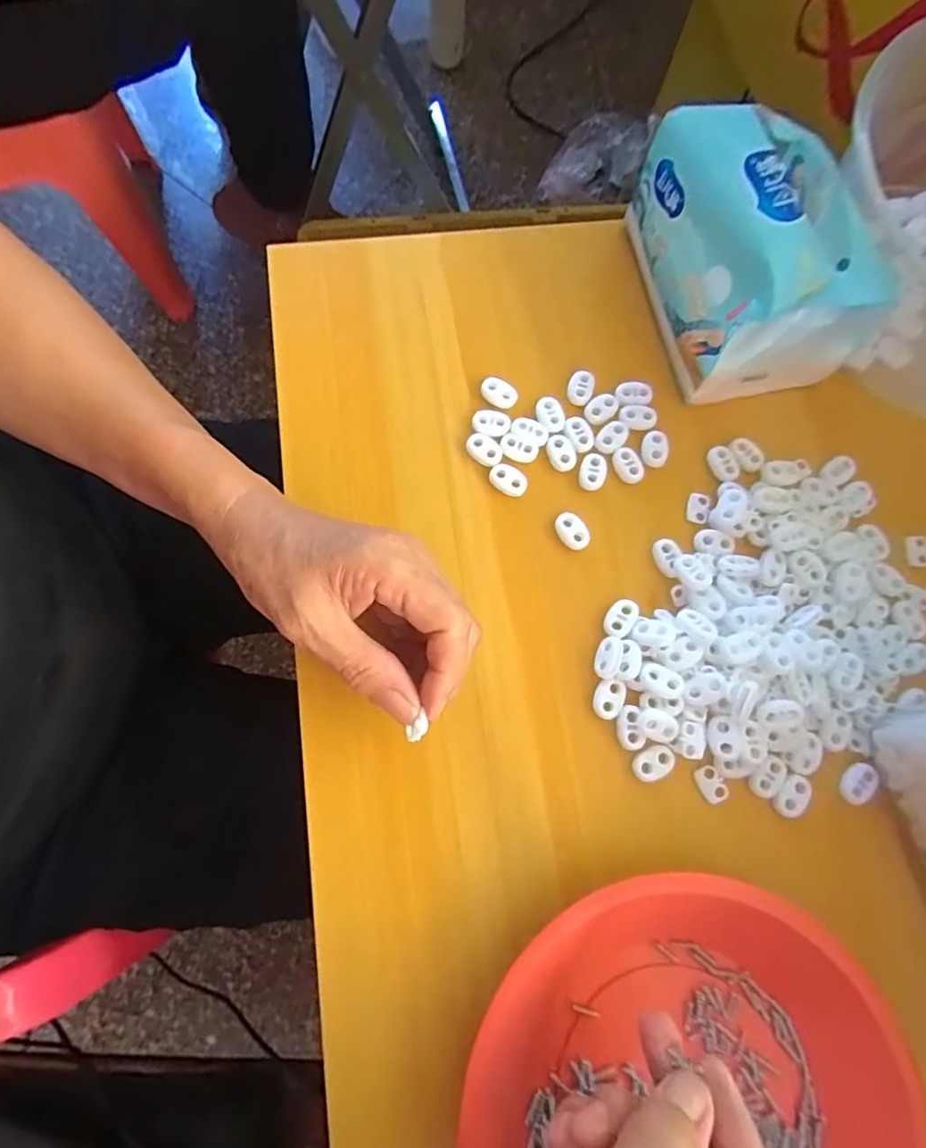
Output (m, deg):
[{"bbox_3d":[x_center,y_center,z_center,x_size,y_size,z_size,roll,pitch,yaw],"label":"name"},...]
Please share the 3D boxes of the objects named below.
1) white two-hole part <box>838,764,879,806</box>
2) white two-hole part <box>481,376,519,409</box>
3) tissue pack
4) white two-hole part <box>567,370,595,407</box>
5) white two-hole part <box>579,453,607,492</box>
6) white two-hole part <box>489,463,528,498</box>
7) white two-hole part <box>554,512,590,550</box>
[{"bbox_3d":[0.205,0.109,0.288,0.022,0.004,0.016,-37,79,-9],"label":"white two-hole part"},{"bbox_3d":[0.021,-0.108,0.334,0.022,0.007,0.015,35,78,8],"label":"white two-hole part"},{"bbox_3d":[0.168,-0.189,0.317,0.102,0.090,0.145,-12,77,-3],"label":"tissue pack"},{"bbox_3d":[0.071,-0.113,0.335,0.015,0.004,0.019,21,77,5],"label":"white two-hole part"},{"bbox_3d":[0.076,-0.060,0.324,0.015,0.004,0.021,14,76,3],"label":"white two-hole part"},{"bbox_3d":[0.026,-0.054,0.322,0.022,0.006,0.015,28,78,6],"label":"white two-hole part"},{"bbox_3d":[0.062,-0.024,0.316,0.015,0.006,0.022,-37,79,-9],"label":"white two-hole part"}]

